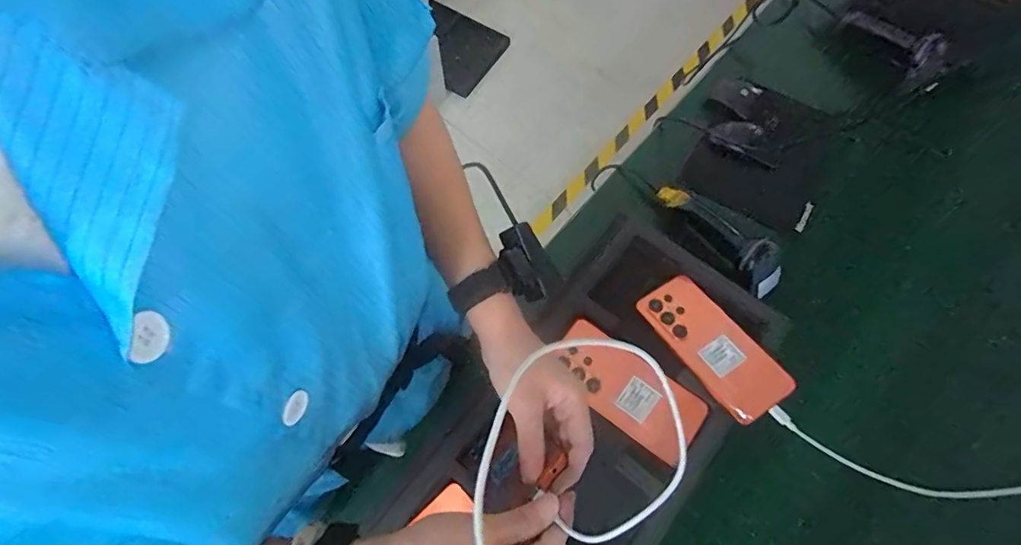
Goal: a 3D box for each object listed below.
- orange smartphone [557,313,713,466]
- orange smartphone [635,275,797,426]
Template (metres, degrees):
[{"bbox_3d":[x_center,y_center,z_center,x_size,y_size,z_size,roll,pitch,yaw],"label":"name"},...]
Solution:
[{"bbox_3d":[0.124,0.126,0.535,0.166,0.013,0.075,36,73,13],"label":"orange smartphone"},{"bbox_3d":[0.221,0.078,0.540,0.075,0.009,0.165,-33,62,-9],"label":"orange smartphone"}]

